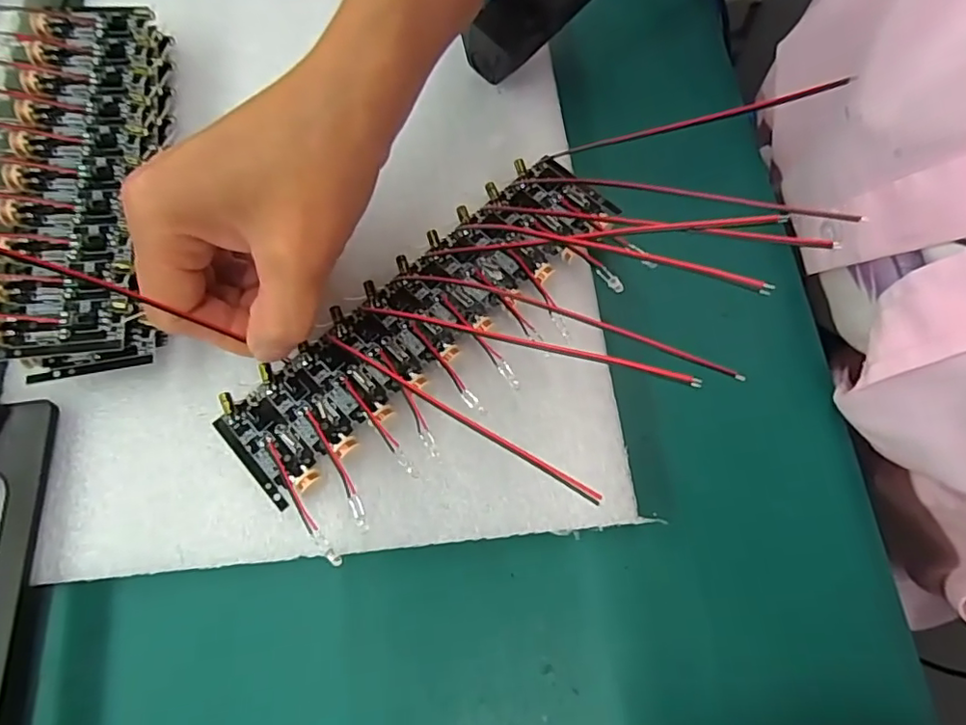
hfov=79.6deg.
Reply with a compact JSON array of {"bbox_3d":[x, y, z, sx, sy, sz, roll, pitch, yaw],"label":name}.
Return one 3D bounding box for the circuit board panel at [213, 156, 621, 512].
[{"bbox_3d":[-0.020,-0.020,0.212,0.162,0.007,0.045,-42,75,-14],"label":"circuit board panel"}]

